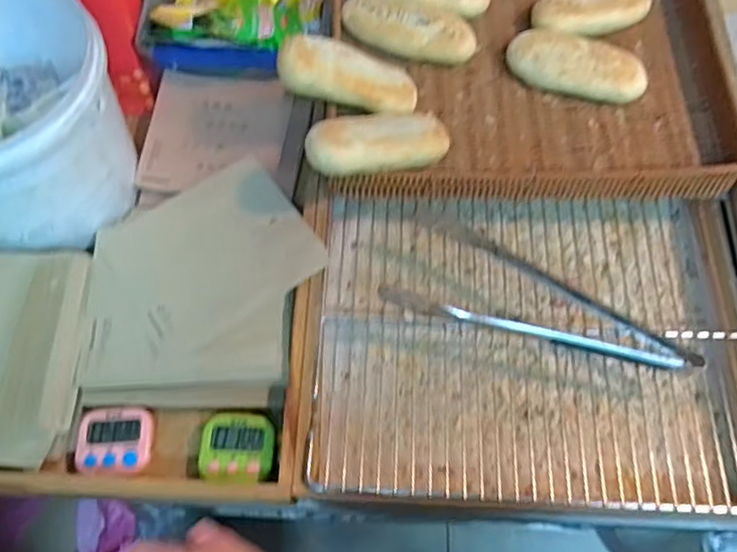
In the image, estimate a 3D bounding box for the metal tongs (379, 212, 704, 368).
[{"bbox_3d":[0.162,0.022,0.581,0.276,0.044,0.114,20,67,8],"label":"metal tongs"}]

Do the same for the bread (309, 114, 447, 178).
[{"bbox_3d":[0.014,-0.128,0.591,0.152,0.035,0.061,-13,64,-29],"label":"bread"}]

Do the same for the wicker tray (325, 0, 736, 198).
[{"bbox_3d":[0.168,-0.227,0.684,0.415,0.061,0.323,2,65,0],"label":"wicker tray"}]

